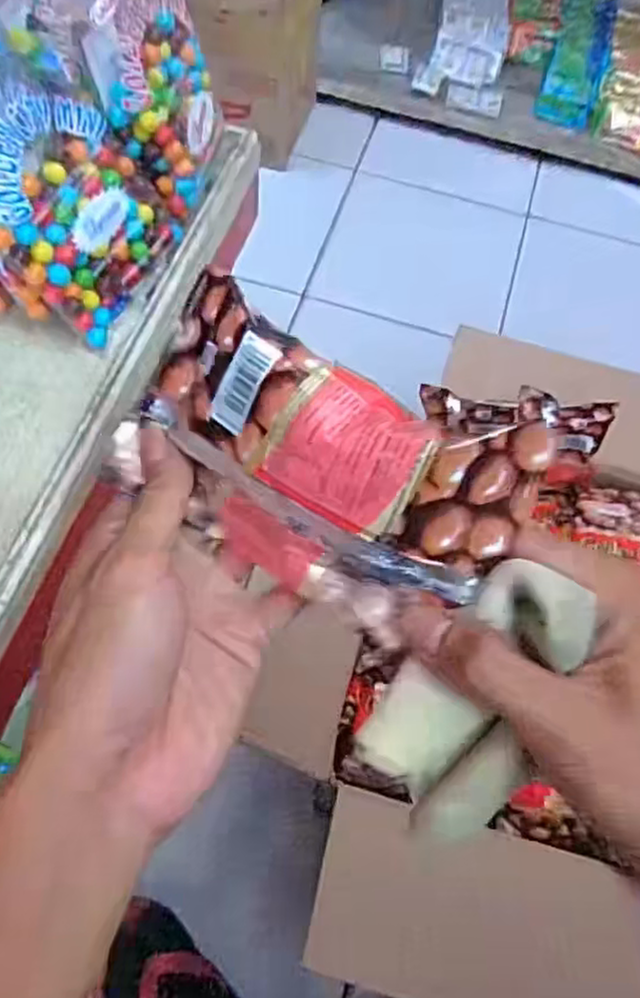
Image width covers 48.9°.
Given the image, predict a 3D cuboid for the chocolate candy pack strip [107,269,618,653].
[{"bbox_3d":[0.001,-0.011,0.243,0.157,0.089,0.035,21,28,20],"label":"chocolate candy pack strip"}]

